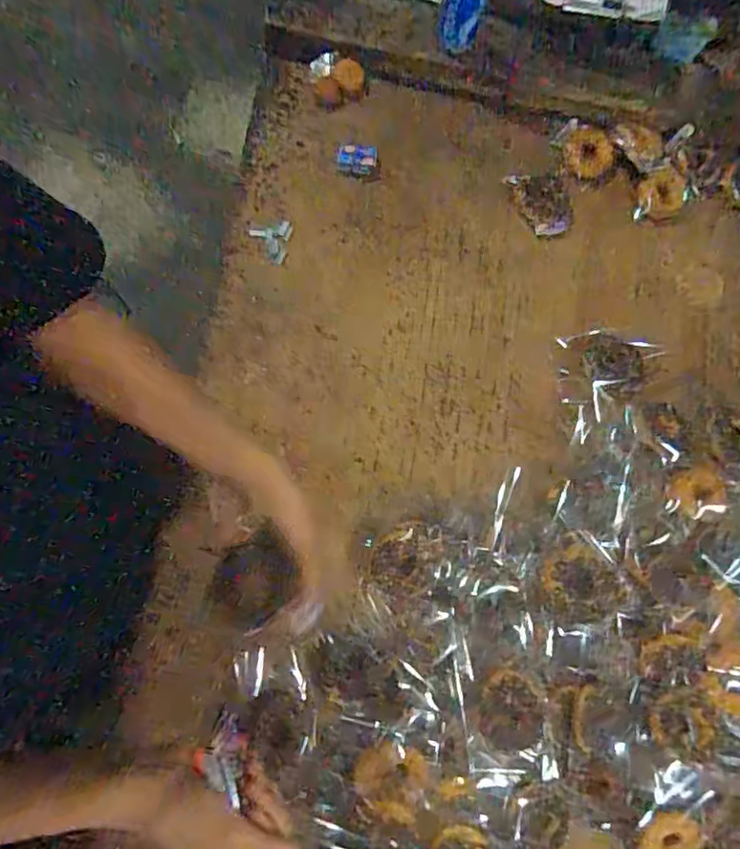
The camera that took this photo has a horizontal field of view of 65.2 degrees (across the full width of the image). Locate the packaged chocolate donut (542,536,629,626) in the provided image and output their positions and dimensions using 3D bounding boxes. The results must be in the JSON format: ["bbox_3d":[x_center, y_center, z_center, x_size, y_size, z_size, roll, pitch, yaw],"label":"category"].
[{"bbox_3d":[0.288,0.219,0.792,0.103,0.048,0.098,43,78,3],"label":"packaged chocolate donut"}]

